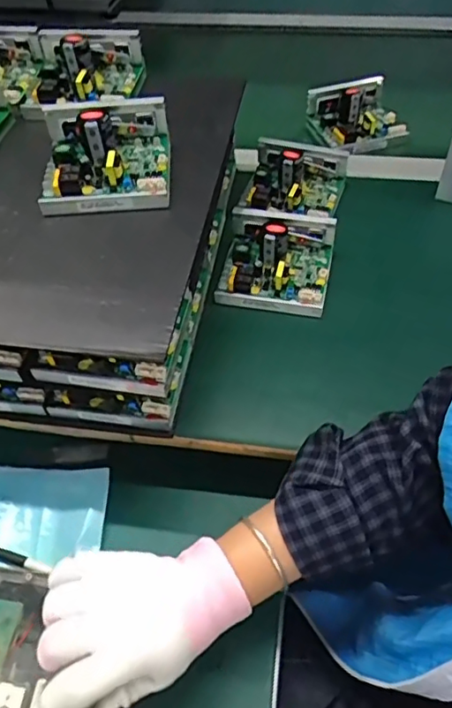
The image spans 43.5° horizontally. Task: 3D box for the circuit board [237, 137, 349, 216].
[{"bbox_3d":[0.077,-0.210,0.681,0.118,0.042,0.102,18,54,16],"label":"circuit board"}]

